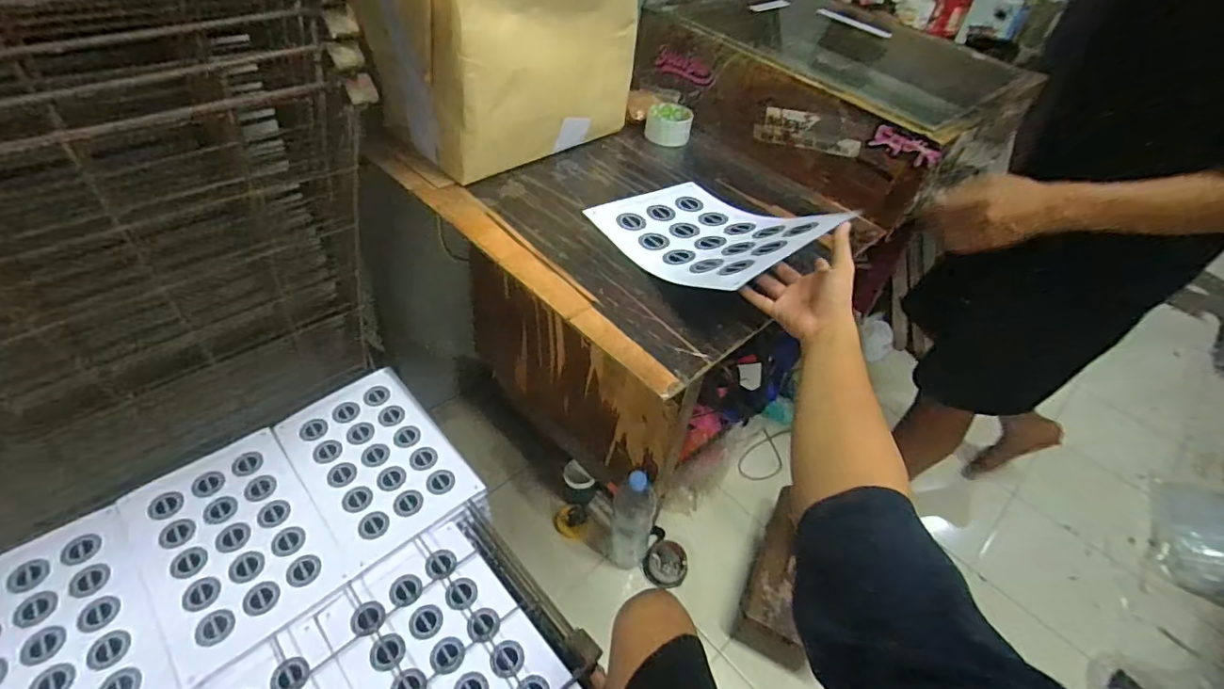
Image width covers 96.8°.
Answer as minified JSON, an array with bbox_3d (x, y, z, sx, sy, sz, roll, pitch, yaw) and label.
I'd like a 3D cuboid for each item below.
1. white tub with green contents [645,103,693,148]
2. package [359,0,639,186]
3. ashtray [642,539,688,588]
[{"bbox_3d":[0.103,-0.402,0.987,0.084,0.045,0.094,9,46,2],"label":"white tub with green contents"},{"bbox_3d":[-0.149,-0.503,0.817,0.262,0.391,0.420,36,53,25],"label":"package"},{"bbox_3d":[0.126,0.500,1.240,0.093,0.045,0.100,31,50,21],"label":"ashtray"}]

